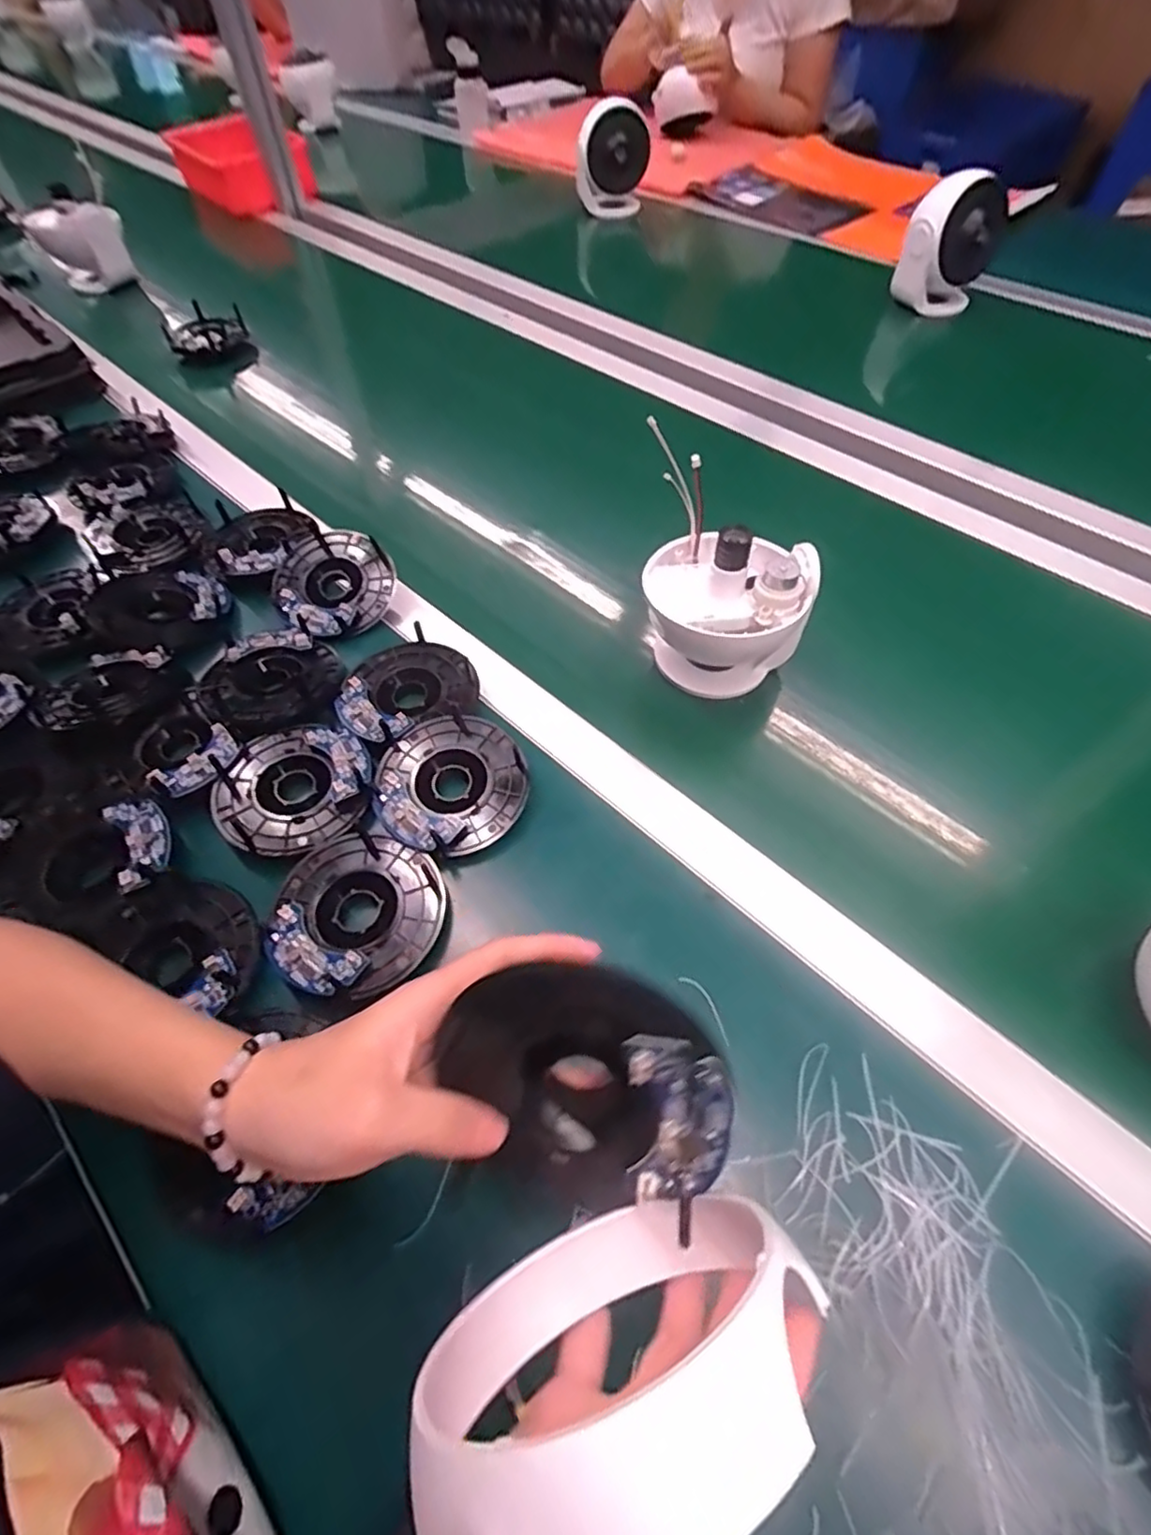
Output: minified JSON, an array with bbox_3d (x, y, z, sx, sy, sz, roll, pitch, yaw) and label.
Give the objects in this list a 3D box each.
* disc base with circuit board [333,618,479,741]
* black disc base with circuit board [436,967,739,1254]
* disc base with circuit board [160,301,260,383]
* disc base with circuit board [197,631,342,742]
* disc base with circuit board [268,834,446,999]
[{"bbox_3d":[-0.127,-0.064,0.482,0.098,0.020,0.094,-19,59,-11],"label":"disc base with circuit board"},{"bbox_3d":[0.003,0.111,0.216,0.090,0.016,0.090,4,106,14],"label":"black disc base with circuit board"},{"bbox_3d":[-0.471,-0.556,0.836,0.099,0.050,0.111,-26,60,-15],"label":"disc base with circuit board"},{"bbox_3d":[-0.230,-0.064,0.486,0.099,0.014,0.094,-1,57,1],"label":"disc base with circuit board"},{"bbox_3d":[-0.129,0.084,0.386,0.094,0.014,0.100,-5,57,-2],"label":"disc base with circuit board"}]

